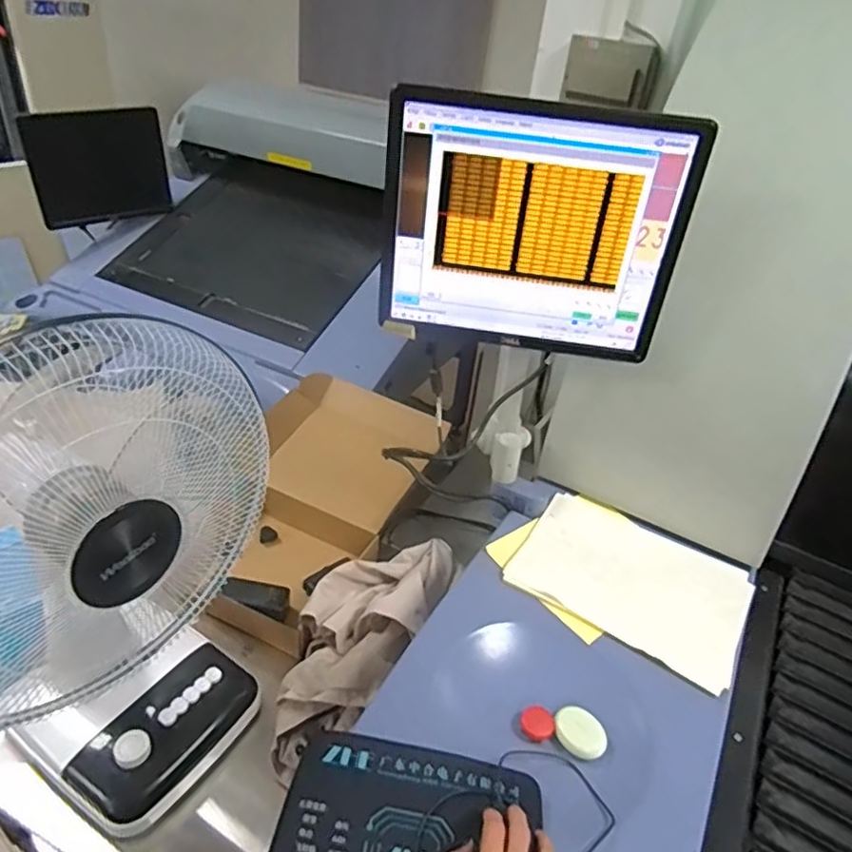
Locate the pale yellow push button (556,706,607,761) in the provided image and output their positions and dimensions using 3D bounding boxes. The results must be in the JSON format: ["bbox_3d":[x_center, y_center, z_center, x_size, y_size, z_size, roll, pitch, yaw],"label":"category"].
[{"bbox_3d":[0.180,0.356,0.718,0.049,0.010,0.061,-21,43,-35],"label":"pale yellow push button"}]

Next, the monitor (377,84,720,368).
[{"bbox_3d":[0.130,-0.240,0.783,0.372,0.288,0.045,10,34,5],"label":"monitor"}]

